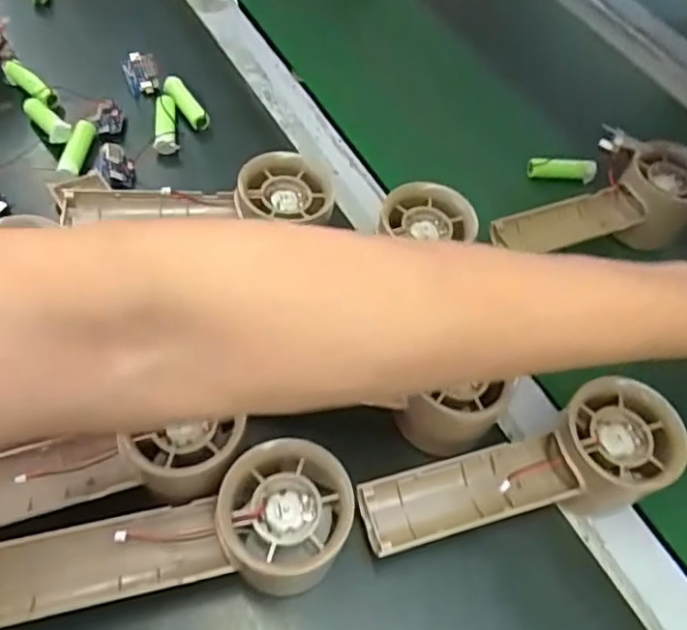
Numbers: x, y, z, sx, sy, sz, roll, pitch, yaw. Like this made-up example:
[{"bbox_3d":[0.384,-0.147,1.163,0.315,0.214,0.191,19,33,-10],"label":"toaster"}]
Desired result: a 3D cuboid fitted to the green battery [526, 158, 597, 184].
[{"bbox_3d":[0.166,-0.112,0.478,0.054,0.016,0.011,0,57,-5],"label":"green battery"}]

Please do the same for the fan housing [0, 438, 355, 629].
[{"bbox_3d":[-0.075,0.095,0.265,0.155,0.031,0.052,-9,59,-11],"label":"fan housing"}]

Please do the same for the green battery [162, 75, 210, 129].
[{"bbox_3d":[-0.117,-0.158,0.461,0.013,0.014,0.047,-37,86,-24],"label":"green battery"}]

